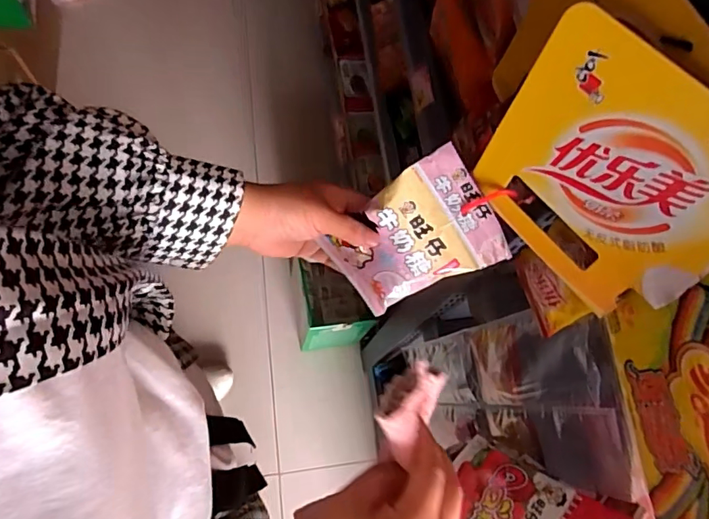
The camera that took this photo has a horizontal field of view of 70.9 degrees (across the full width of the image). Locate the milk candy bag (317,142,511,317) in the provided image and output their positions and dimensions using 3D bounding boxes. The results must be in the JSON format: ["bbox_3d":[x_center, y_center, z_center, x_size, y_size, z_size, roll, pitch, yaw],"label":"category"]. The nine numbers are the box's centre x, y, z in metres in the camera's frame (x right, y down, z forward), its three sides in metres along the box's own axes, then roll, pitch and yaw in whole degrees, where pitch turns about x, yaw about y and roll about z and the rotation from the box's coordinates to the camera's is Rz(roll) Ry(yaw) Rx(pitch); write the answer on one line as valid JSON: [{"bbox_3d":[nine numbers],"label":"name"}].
[{"bbox_3d":[0.047,-0.016,0.449,0.104,0.159,0.014,54,33,-9],"label":"milk candy bag"}]

